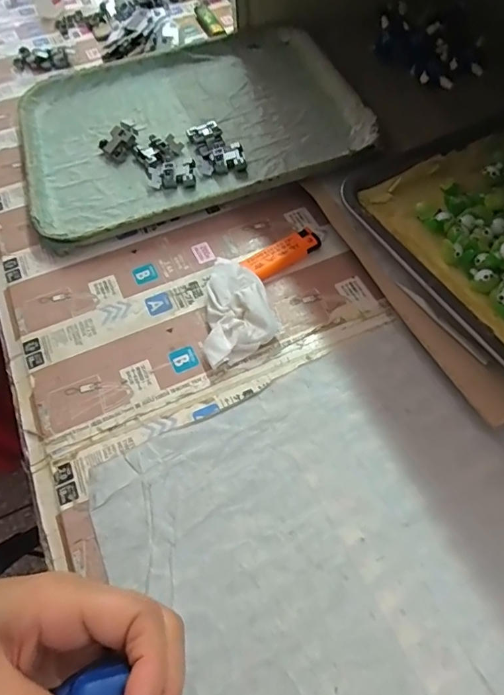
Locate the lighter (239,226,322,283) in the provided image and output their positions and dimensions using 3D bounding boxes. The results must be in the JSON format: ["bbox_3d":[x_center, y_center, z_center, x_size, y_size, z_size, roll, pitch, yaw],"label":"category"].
[{"bbox_3d":[0.028,-0.082,0.413,0.073,0.015,0.023,-30,61,-14],"label":"lighter"}]

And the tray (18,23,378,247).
[{"bbox_3d":[-0.067,-0.241,0.494,0.336,0.021,0.264,-17,59,-6],"label":"tray"}]

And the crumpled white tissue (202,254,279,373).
[{"bbox_3d":[-0.011,-0.031,0.375,0.054,0.028,0.089,-7,58,0],"label":"crumpled white tissue"}]

